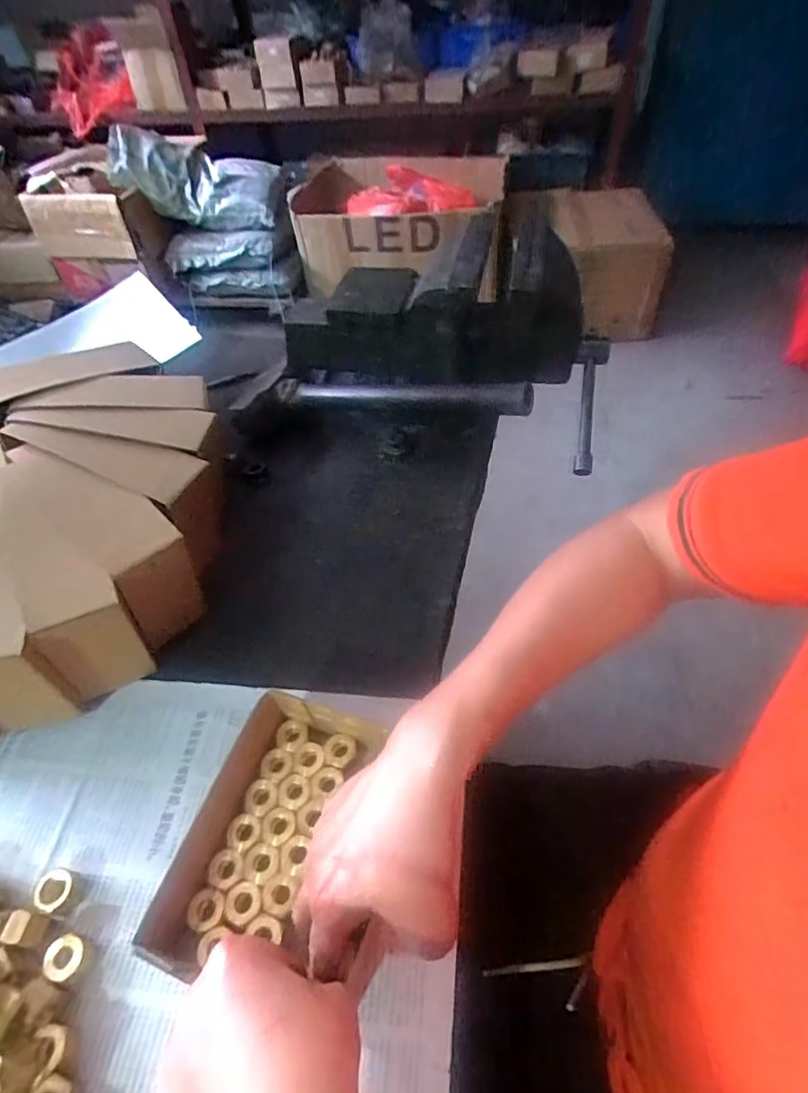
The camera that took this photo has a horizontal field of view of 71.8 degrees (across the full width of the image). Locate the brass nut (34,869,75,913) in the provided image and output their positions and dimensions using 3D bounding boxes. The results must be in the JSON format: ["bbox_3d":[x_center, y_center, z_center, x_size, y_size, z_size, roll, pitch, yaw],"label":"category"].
[{"bbox_3d":[-0.219,0.216,0.351,0.021,0.014,0.023,-1,50,1],"label":"brass nut"}]

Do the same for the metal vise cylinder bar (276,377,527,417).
[{"bbox_3d":[-0.009,-0.151,0.556,0.275,0.029,0.026,10,50,26],"label":"metal vise cylinder bar"}]

